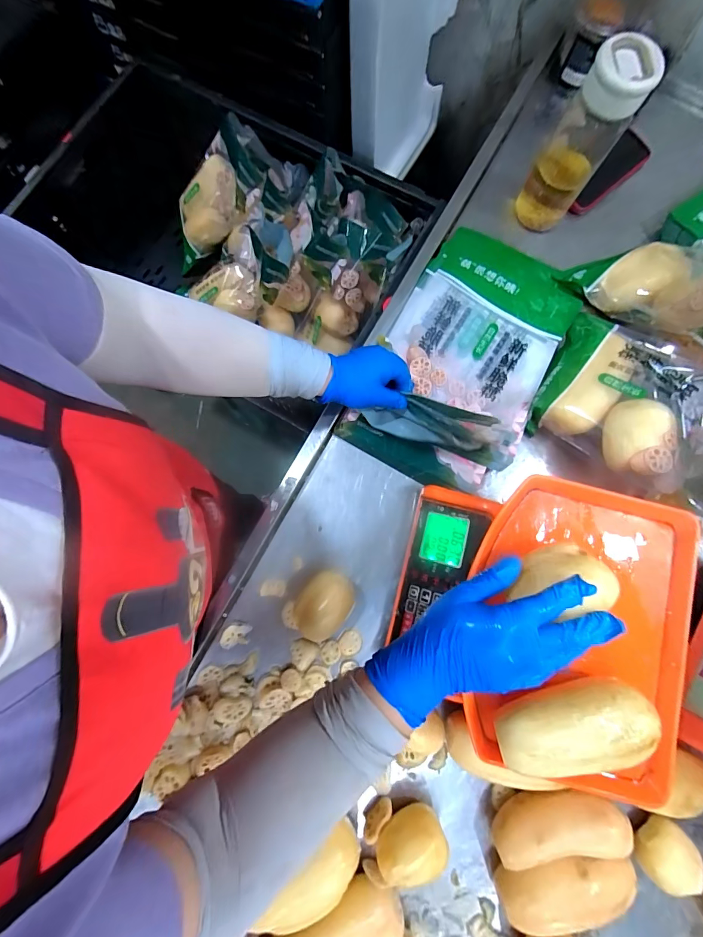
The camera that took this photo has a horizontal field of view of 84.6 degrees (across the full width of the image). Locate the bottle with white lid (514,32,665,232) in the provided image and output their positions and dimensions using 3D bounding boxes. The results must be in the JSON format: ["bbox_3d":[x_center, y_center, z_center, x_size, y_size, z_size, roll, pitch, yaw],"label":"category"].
[{"bbox_3d":[0.300,-0.426,0.510,0.077,0.205,0.073,0,80,-1],"label":"bottle with white lid"}]

